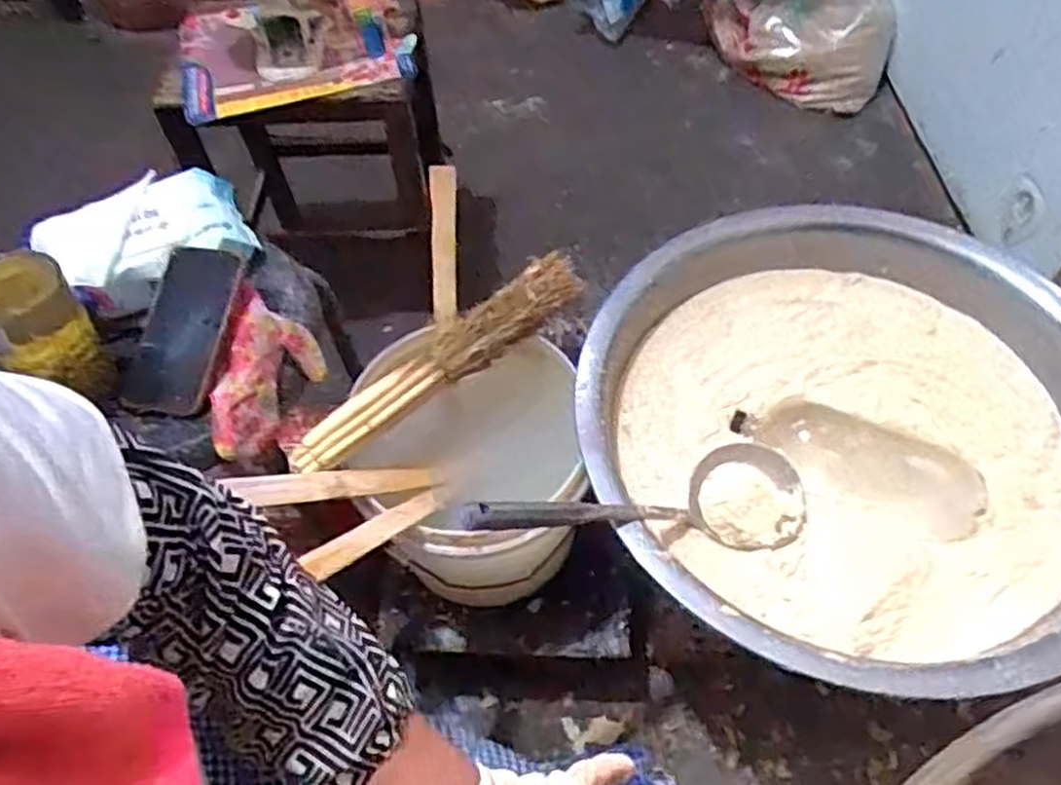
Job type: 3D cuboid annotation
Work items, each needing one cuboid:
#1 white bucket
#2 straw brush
[{"bbox_3d":[-0.058,0.092,0.845,0.231,0.223,0.225,-1,57,1],"label":"white bucket"},{"bbox_3d":[-0.089,-0.029,0.784,0.071,0.047,0.353,38,66,23],"label":"straw brush"}]

